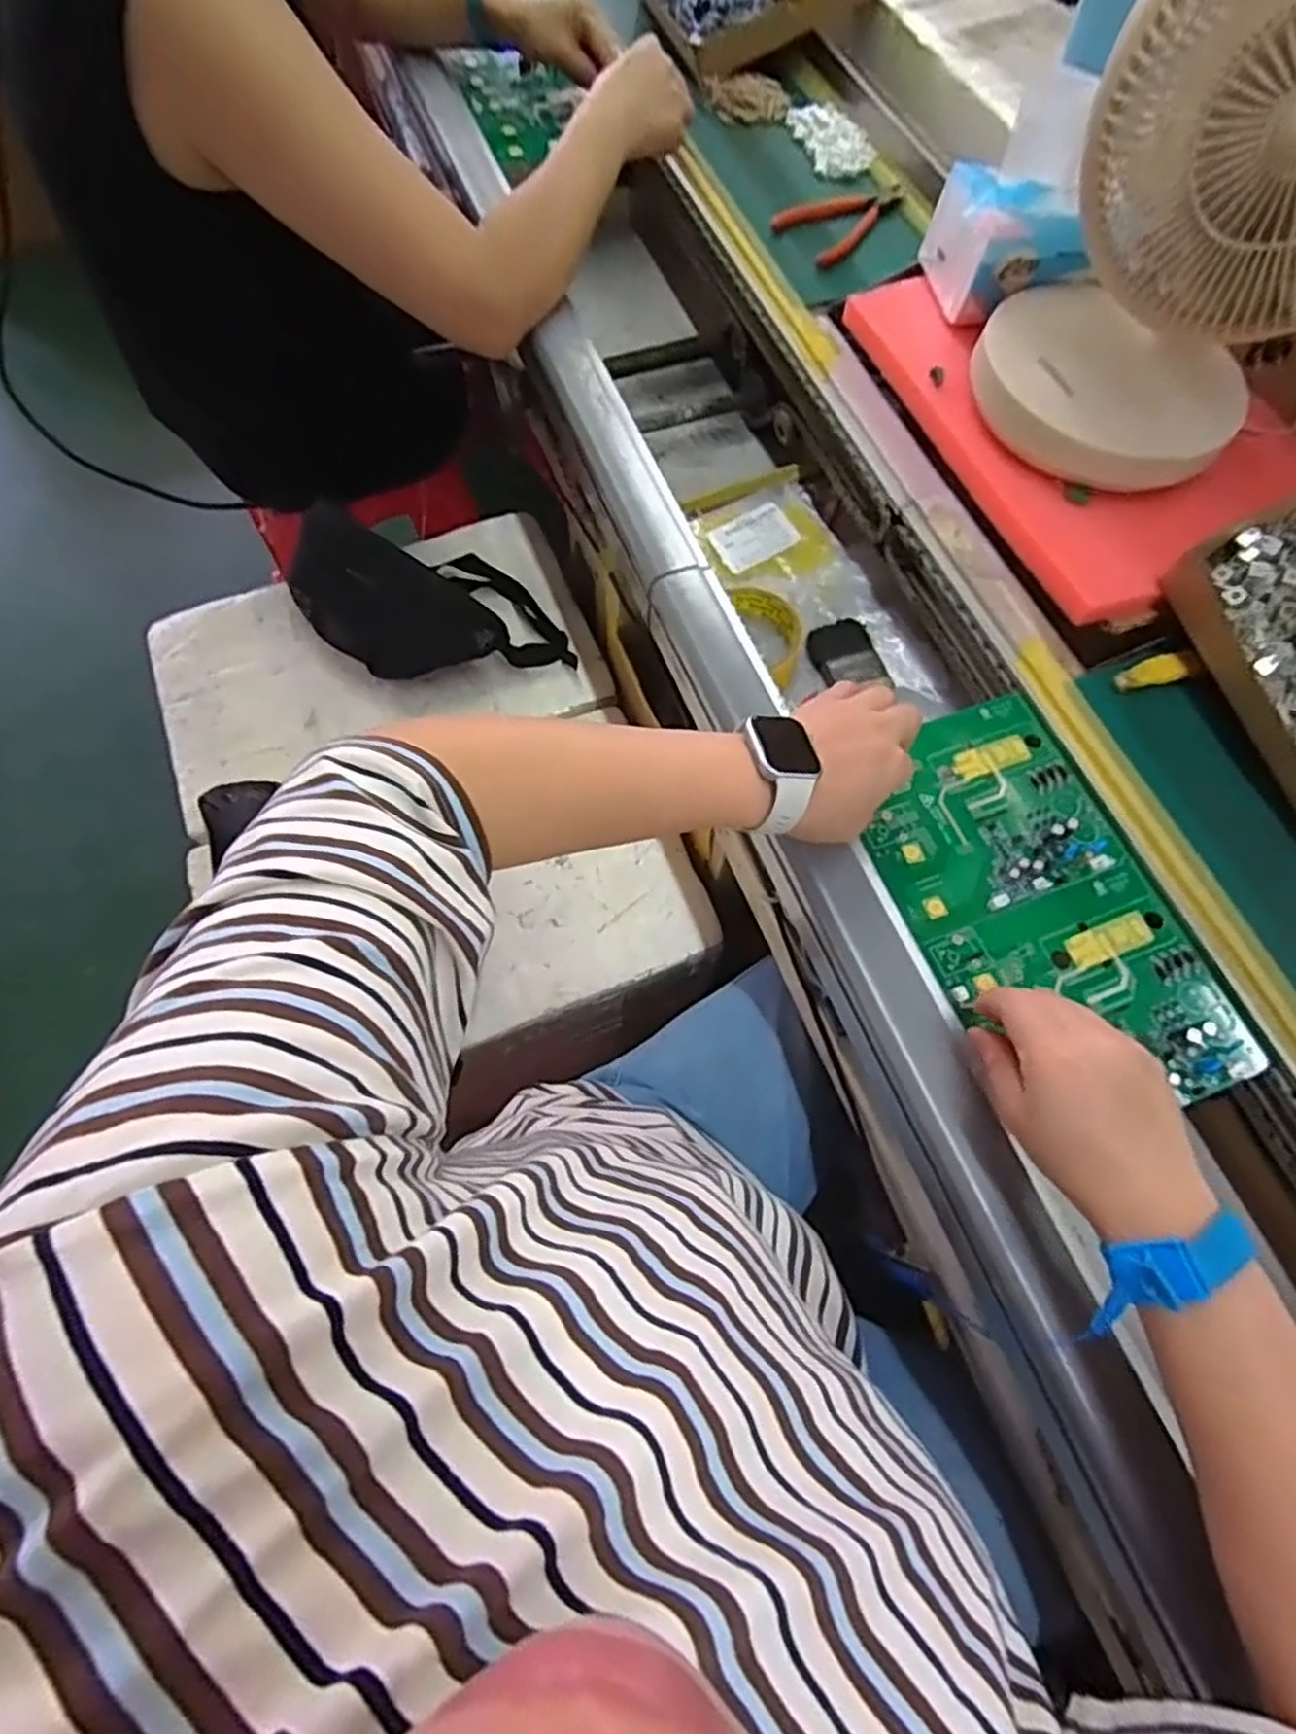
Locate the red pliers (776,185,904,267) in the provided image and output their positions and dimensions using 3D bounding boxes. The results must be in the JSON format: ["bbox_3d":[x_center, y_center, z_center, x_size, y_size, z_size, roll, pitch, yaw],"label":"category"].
[{"bbox_3d":[0.193,-0.613,0.716,0.142,0.015,0.077,-36,75,-12],"label":"red pliers"}]

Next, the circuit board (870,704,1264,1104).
[{"bbox_3d":[0.241,0.020,0.475,0.156,0.024,0.268,-22,72,-8],"label":"circuit board"}]

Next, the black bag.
[{"bbox_3d":[-0.227,-0.277,0.787,0.280,0.088,0.153,-5,71,-2],"label":"black bag"}]

